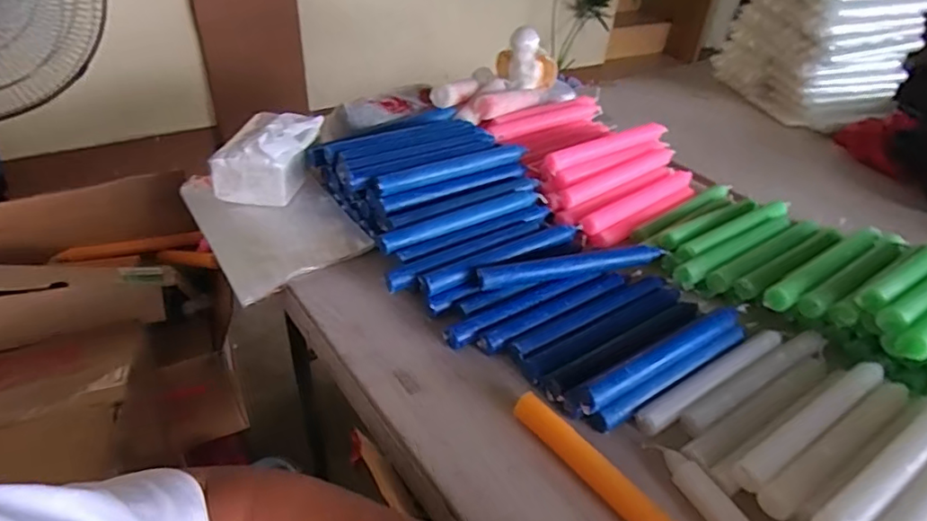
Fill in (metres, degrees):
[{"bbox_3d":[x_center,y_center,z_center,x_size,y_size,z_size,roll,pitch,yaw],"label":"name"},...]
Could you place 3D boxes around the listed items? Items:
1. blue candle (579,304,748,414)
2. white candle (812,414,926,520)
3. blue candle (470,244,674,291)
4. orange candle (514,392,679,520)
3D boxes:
[{"bbox_3d":[0.183,0.081,0.497,0.212,0.021,0.020,-21,44,-29],"label":"blue candle"},{"bbox_3d":[0.311,0.142,0.399,0.204,0.024,0.021,-20,43,-28],"label":"white candle"},{"bbox_3d":[0.114,0.006,0.585,0.209,0.024,0.021,-8,39,-16],"label":"blue candle"},{"bbox_3d":[0.119,0.171,0.397,0.019,0.020,0.215,-24,45,-32],"label":"orange candle"}]

